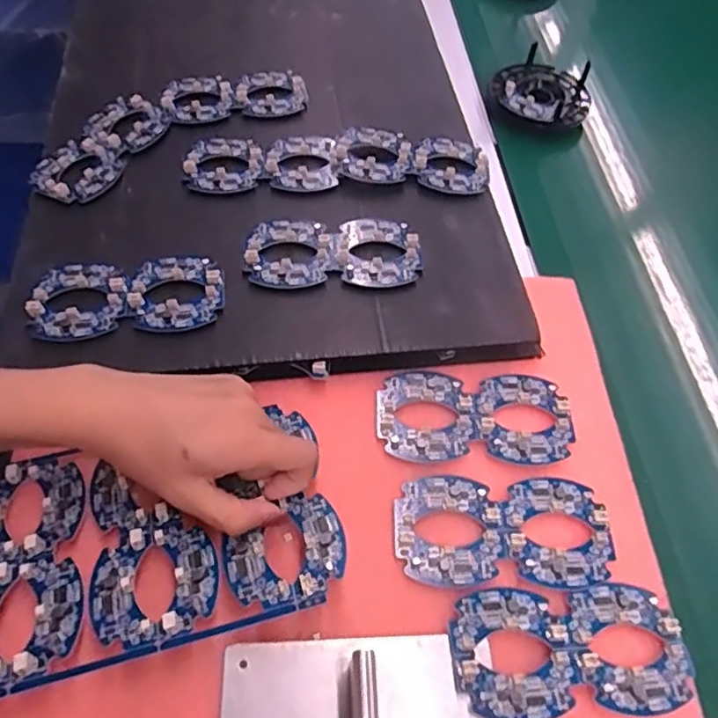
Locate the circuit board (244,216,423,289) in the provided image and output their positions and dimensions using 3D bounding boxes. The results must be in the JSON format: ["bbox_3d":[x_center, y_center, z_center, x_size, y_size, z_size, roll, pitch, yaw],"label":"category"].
[{"bbox_3d":[-0.019,-0.079,0.460,0.125,0.012,0.063,-1,56,-4],"label":"circuit board"}]

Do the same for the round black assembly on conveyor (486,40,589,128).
[{"bbox_3d":[0.183,-0.267,0.619,0.093,0.026,0.104,23,58,12],"label":"round black assembly on conveyor"}]

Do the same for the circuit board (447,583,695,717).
[{"bbox_3d":[0.113,0.155,0.333,0.125,0.011,0.065,-2,57,-5],"label":"circuit board"}]

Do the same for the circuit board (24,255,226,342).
[{"bbox_3d":[-0.159,-0.042,0.430,0.128,0.014,0.063,-4,57,-6],"label":"circuit board"}]

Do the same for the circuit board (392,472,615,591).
[{"bbox_3d":[0.084,0.102,0.373,0.125,0.004,0.068,1,56,-3],"label":"circuit board"}]

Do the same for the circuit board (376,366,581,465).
[{"bbox_3d":[0.077,0.037,0.415,0.126,0.004,0.068,2,56,-3],"label":"circuit board"}]

